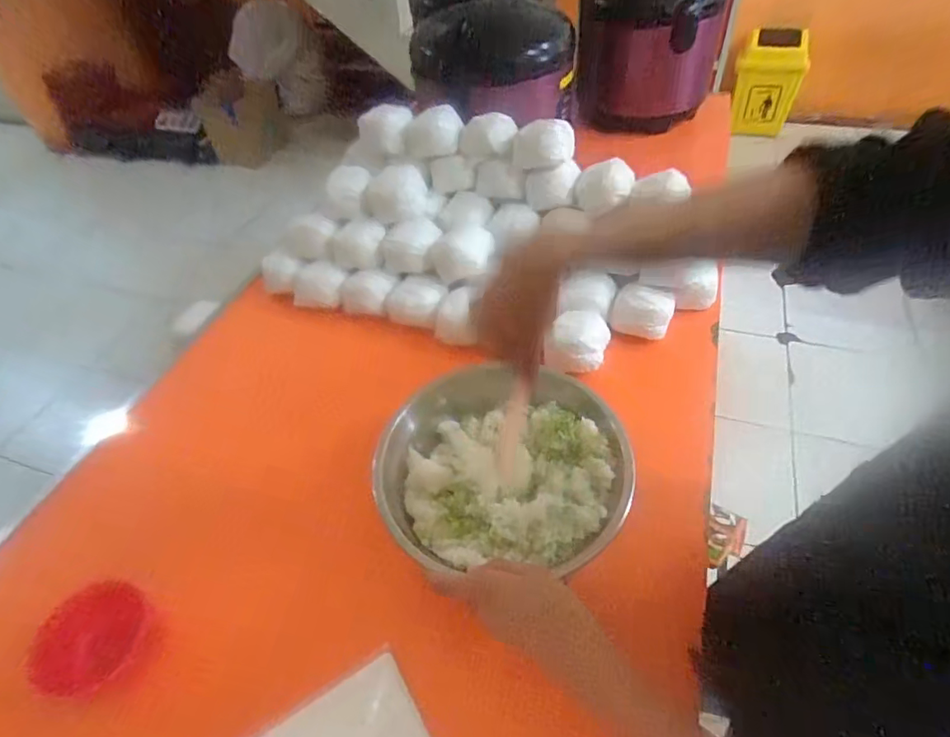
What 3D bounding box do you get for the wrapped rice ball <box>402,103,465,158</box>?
[{"bbox_3d":[-0.059,-0.328,0.725,0.080,0.052,0.046,-9,48,-3],"label":"wrapped rice ball"}]

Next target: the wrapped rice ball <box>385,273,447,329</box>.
[{"bbox_3d":[-0.079,-0.091,0.701,0.072,0.045,0.056,5,49,10],"label":"wrapped rice ball"}]

